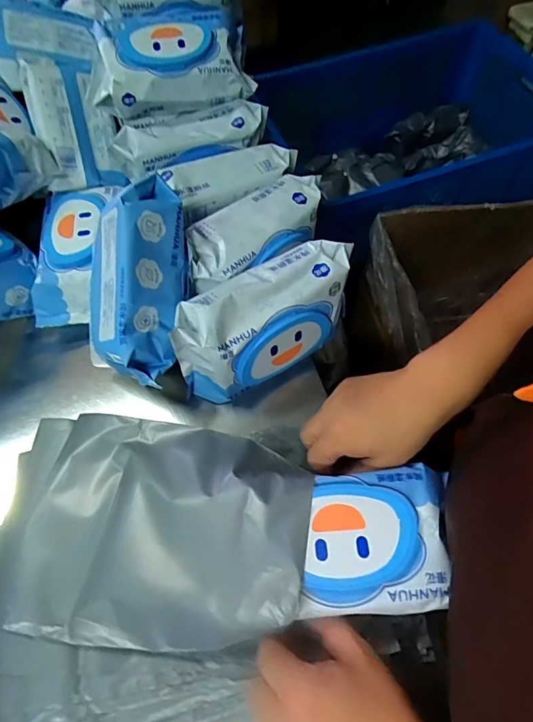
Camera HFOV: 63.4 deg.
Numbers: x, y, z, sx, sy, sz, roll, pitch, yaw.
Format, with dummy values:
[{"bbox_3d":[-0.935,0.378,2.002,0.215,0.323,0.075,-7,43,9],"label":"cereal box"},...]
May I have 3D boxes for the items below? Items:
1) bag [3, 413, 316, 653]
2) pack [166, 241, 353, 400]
[{"bbox_3d":[-0.088,0.132,0.342,0.230,0.067,0.172,11,63,6],"label":"bag"},{"bbox_3d":[0.002,-0.046,0.436,0.198,0.089,0.085,-29,63,-14],"label":"pack"}]

